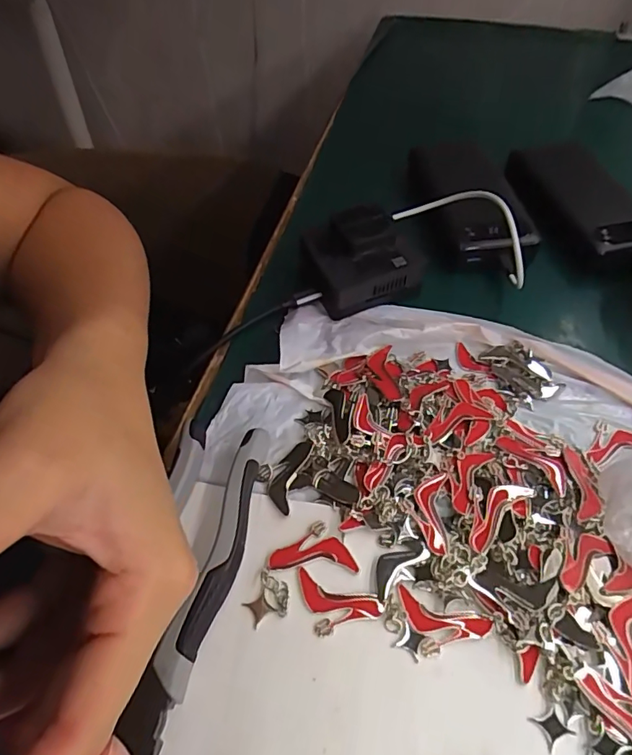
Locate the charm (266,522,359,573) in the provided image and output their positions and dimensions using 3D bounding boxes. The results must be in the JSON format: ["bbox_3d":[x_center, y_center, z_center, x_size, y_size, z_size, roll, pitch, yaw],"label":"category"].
[{"bbox_3d":[-0.002,0.090,0.267,0.046,0.004,0.025,0,54,3],"label":"charm"}]

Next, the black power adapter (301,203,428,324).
[{"bbox_3d":[0.034,-0.090,0.372,0.081,0.042,0.066,-15,54,-8],"label":"black power adapter"}]

